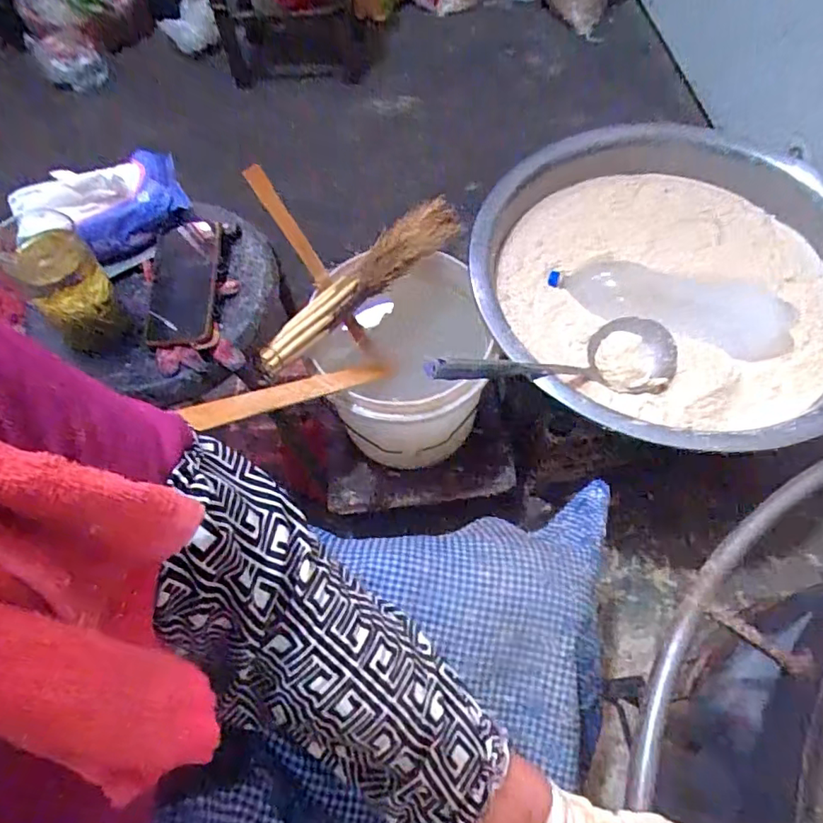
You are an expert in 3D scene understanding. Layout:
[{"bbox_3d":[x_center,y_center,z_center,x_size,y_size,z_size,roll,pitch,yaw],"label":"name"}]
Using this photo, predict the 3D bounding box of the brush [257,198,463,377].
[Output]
[{"bbox_3d":[-0.068,-0.175,0.743,0.350,0.047,0.071,-41,69,-18],"label":"brush"}]

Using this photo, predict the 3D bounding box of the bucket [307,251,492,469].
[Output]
[{"bbox_3d":[-0.010,-0.065,0.815,0.202,0.225,0.244,4,63,3],"label":"bucket"}]

